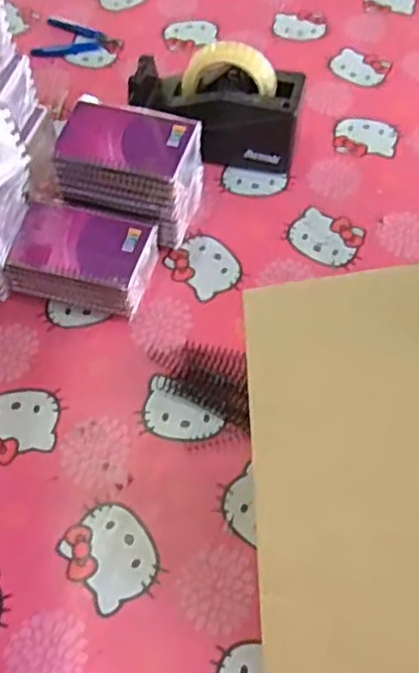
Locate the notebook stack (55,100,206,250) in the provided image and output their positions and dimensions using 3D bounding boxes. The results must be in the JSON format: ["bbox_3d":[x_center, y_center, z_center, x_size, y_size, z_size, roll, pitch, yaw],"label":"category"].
[{"bbox_3d":[-0.084,-0.172,0.731,0.134,0.126,0.097,17,58,11],"label":"notebook stack"}]

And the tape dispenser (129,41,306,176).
[{"bbox_3d":[0.006,-0.261,0.787,0.192,0.125,0.086,11,57,8],"label":"tape dispenser"}]

